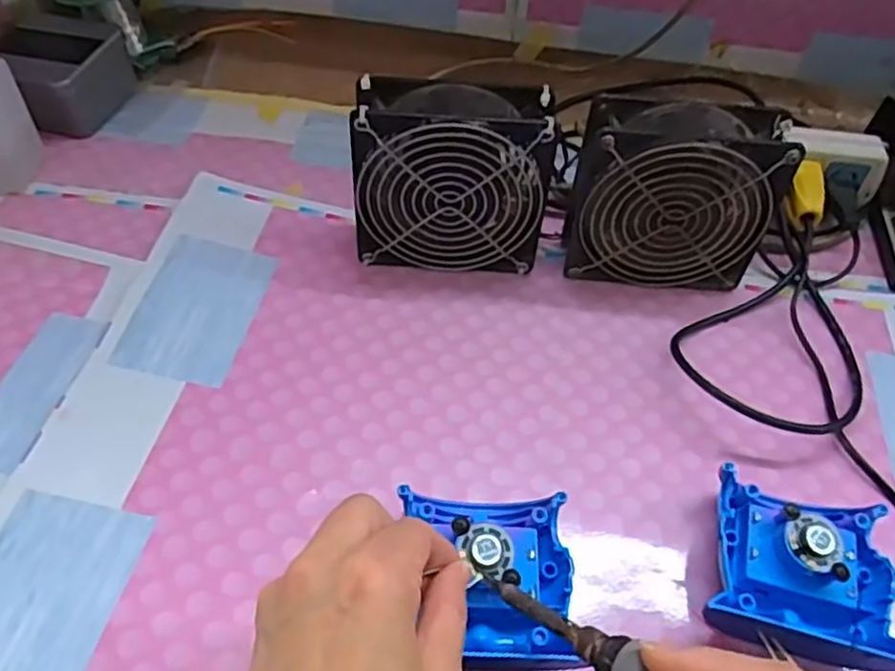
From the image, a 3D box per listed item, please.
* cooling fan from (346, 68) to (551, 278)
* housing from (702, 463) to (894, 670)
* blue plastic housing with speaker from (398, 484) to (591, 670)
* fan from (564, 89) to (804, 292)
[{"bbox_3d":[0.003,-0.097,0.460,0.120,0.118,0.046,6,51,1],"label":"cooling fan"},{"bbox_3d":[0.170,0.114,0.346,0.083,0.043,0.083,10,51,4],"label":"housing"},{"bbox_3d":[0.020,0.111,0.333,0.077,0.031,0.076,1,51,-4],"label":"blue plastic housing with speaker"},{"bbox_3d":[0.141,-0.089,0.463,0.124,0.117,0.048,5,51,0],"label":"fan"}]

